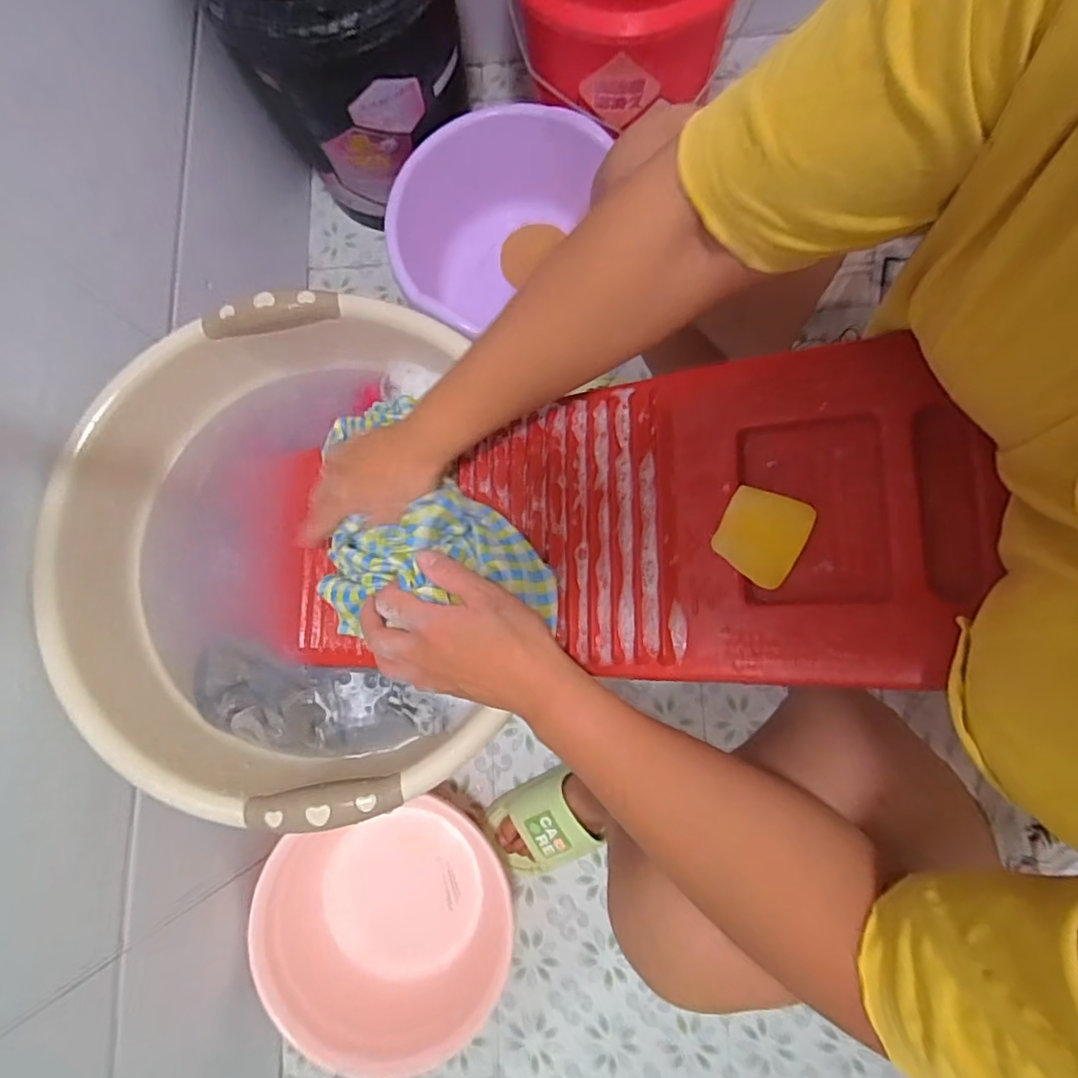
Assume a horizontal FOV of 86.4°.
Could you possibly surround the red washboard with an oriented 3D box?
[{"bbox_3d":[-0.003,-0.004,0.412,0.527,0.022,0.192,-3,79,26],"label":"red washboard"}]

